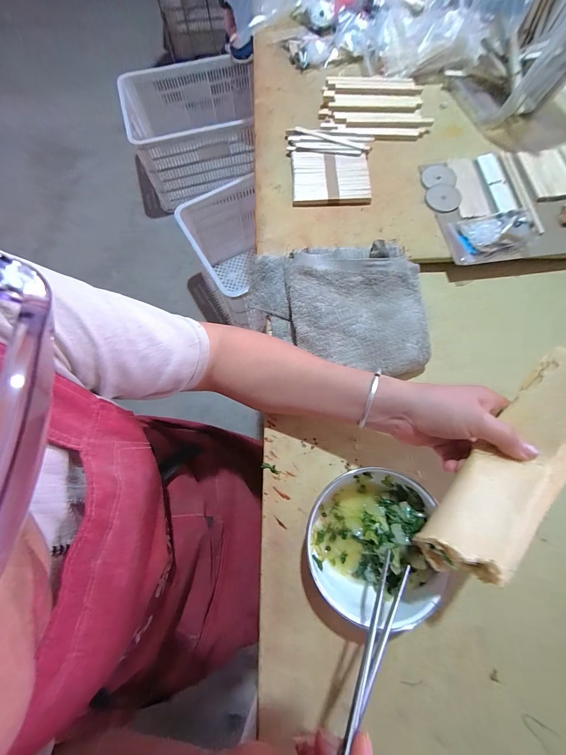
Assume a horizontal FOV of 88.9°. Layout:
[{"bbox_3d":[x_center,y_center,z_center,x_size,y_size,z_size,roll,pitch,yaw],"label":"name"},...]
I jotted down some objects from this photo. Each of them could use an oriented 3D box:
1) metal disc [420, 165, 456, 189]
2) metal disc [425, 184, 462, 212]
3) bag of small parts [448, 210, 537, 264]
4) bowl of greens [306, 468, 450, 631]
[{"bbox_3d":[0.258,-0.333,0.477,0.056,0.004,0.056,0,75,0],"label":"metal disc"},{"bbox_3d":[0.256,-0.286,0.458,0.055,0.004,0.055,0,75,0],"label":"metal disc"},{"bbox_3d":[0.303,-0.210,0.420,0.103,0.036,0.076,-8,75,-2],"label":"bag of small parts"},{"bbox_3d":[0.094,0.172,0.313,0.137,0.062,0.141,-7,75,-2],"label":"bowl of greens"}]

